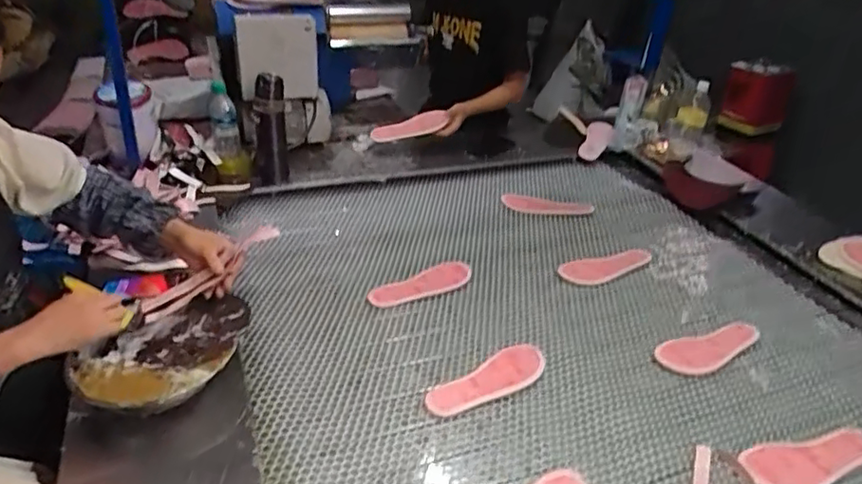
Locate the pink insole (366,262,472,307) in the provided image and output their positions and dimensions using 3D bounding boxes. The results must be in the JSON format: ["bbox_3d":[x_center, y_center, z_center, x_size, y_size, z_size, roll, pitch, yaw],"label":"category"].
[{"bbox_3d":[-0.020,0.085,1.220,0.227,0.011,0.069,-15,49,-23],"label":"pink insole"}]

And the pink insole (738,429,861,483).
[{"bbox_3d":[0.576,0.328,0.888,0.237,0.006,0.082,-4,33,-11],"label":"pink insole"}]

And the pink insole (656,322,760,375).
[{"bbox_3d":[0.519,0.196,1.095,0.230,0.018,0.078,-11,36,-22],"label":"pink insole"}]

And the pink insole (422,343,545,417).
[{"bbox_3d":[0.093,0.229,0.995,0.221,0.011,0.072,-18,48,-21],"label":"pink insole"}]

